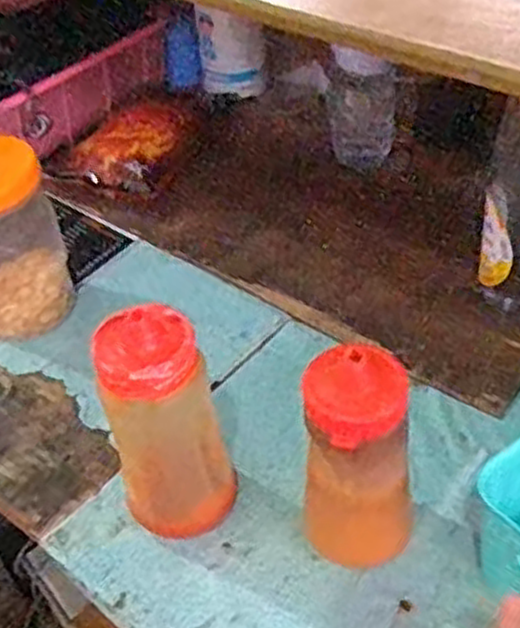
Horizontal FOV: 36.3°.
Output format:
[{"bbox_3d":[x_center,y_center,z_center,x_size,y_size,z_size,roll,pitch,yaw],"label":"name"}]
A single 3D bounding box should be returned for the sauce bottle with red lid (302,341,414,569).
[{"bbox_3d":[0.063,0.103,0.499,0.068,0.184,0.048,1,45,9],"label":"sauce bottle with red lid"}]

